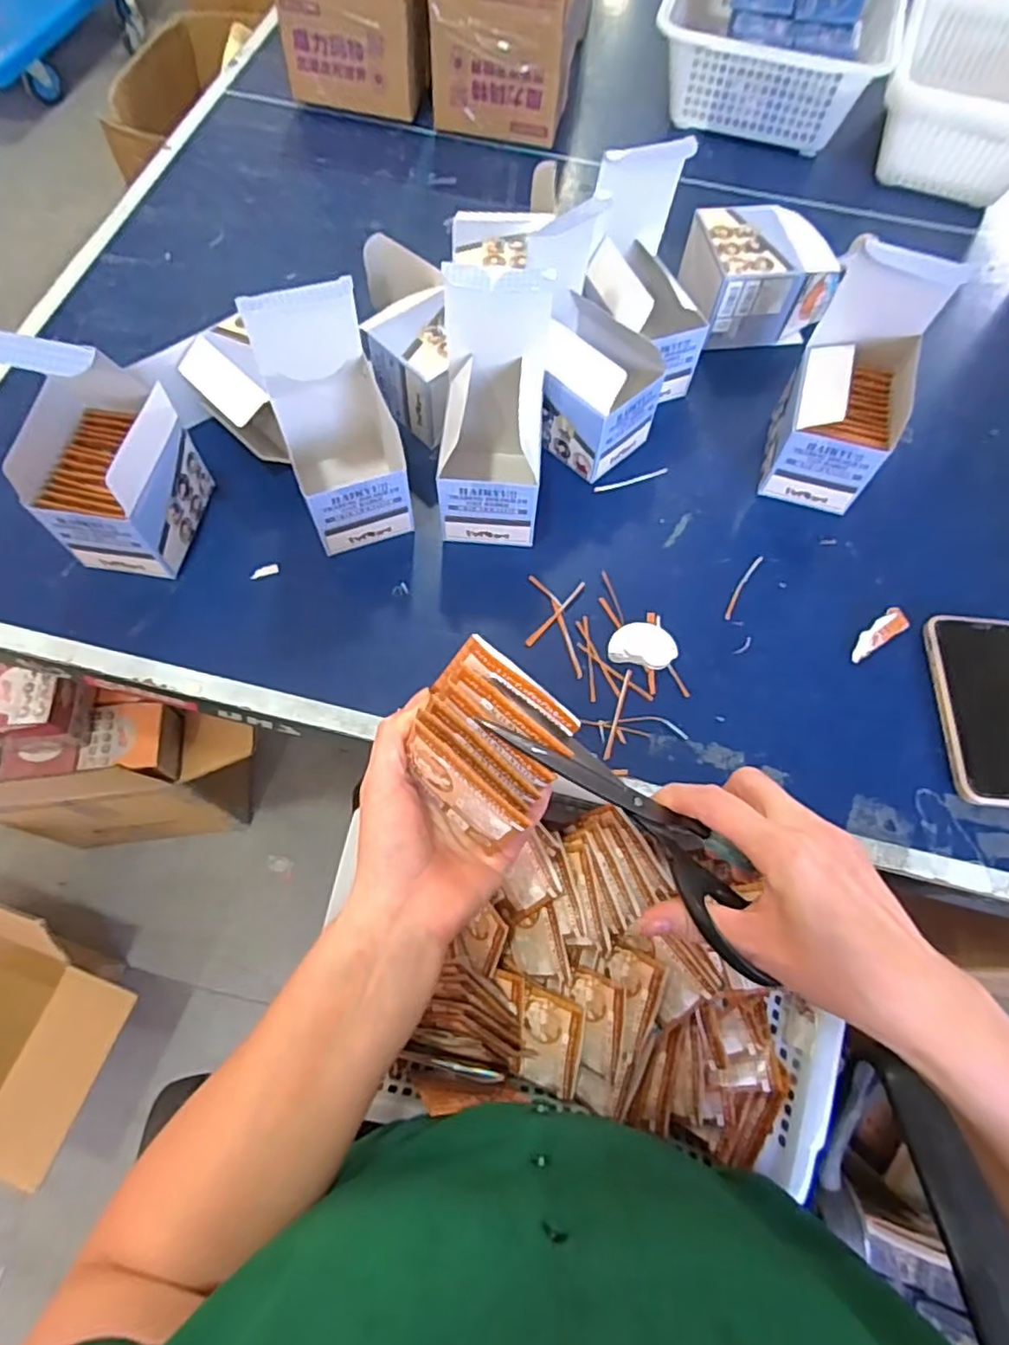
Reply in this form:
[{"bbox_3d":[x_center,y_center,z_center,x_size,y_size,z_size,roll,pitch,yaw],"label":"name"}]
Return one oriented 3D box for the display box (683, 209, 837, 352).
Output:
[{"bbox_3d":[0.240,-0.392,0.644,0.130,0.077,0.114,-8,67,-5],"label":"display box"}]

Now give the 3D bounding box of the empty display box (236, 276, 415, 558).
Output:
[{"bbox_3d":[-0.124,-0.179,0.492,0.080,0.169,0.096,-18,68,-9],"label":"empty display box"}]

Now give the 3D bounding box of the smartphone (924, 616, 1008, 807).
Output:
[{"bbox_3d":[0.368,0.026,0.492,0.080,0.011,0.148,5,67,1],"label":"smartphone"}]

